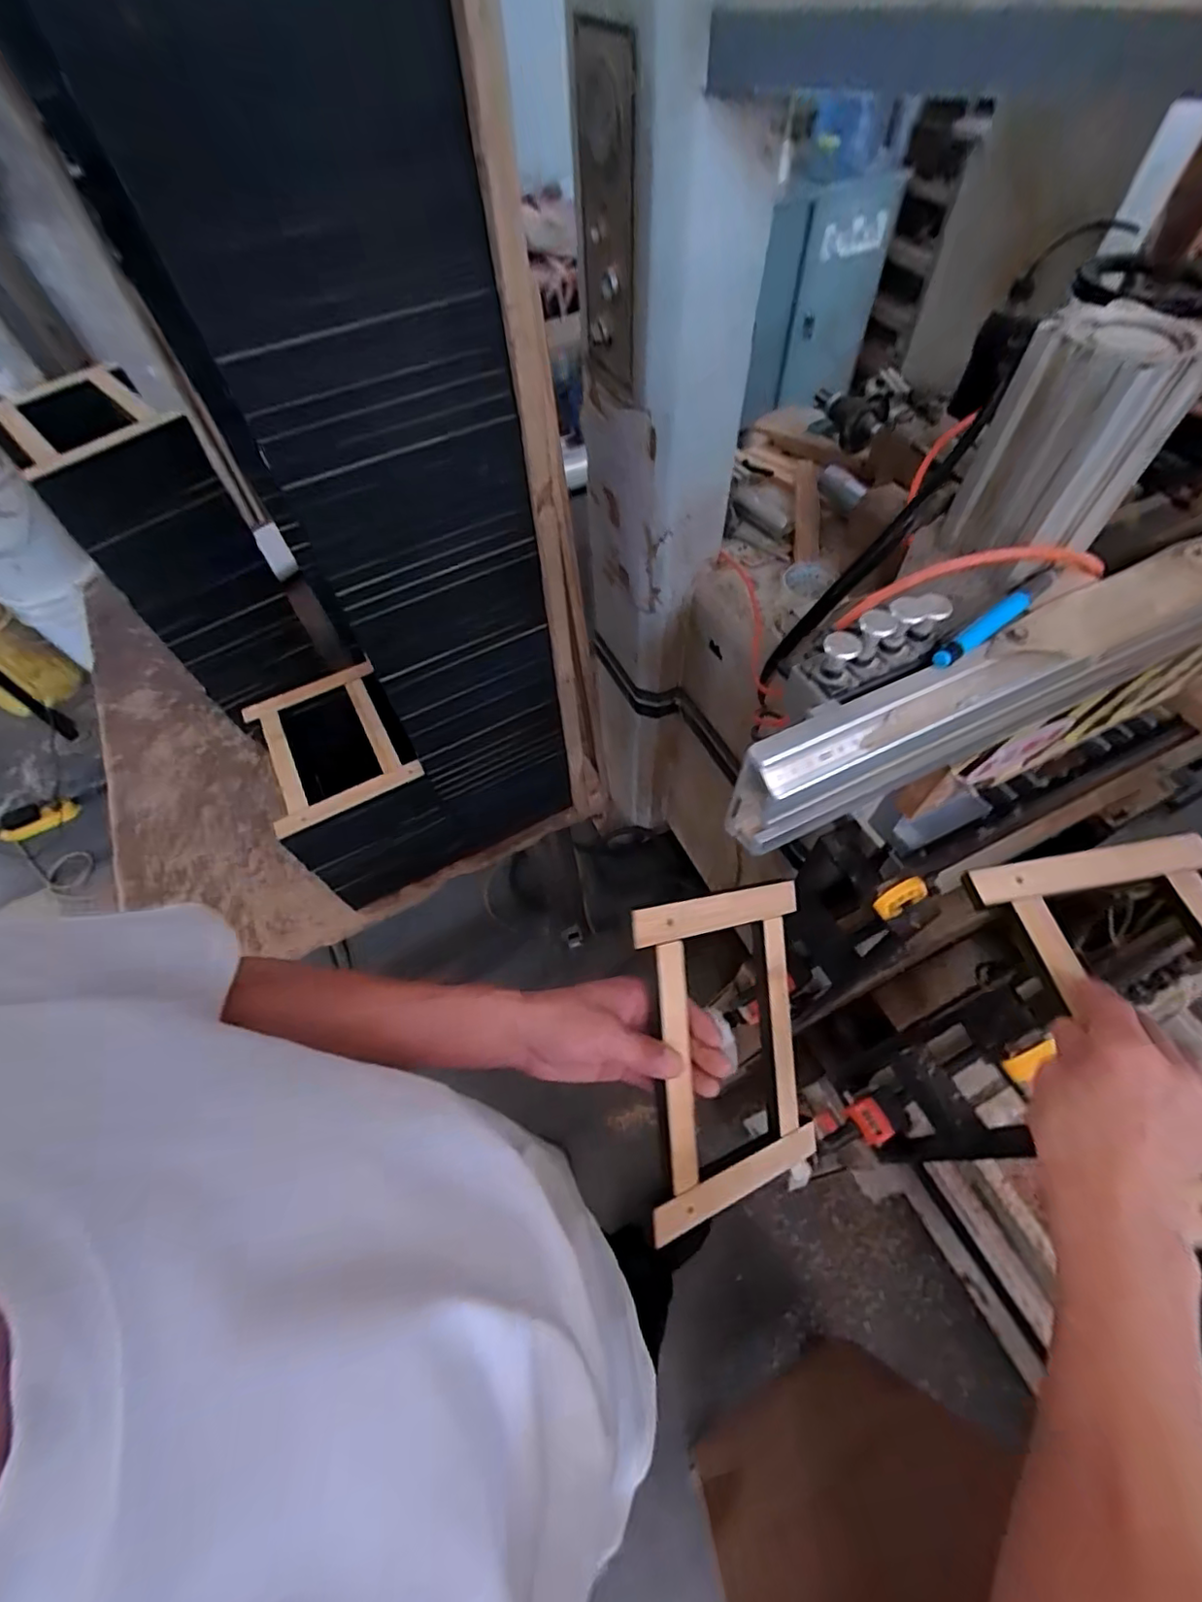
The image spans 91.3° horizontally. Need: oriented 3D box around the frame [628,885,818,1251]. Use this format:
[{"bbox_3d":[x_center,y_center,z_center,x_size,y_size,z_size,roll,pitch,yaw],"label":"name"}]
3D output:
[{"bbox_3d":[0.107,0.192,0.463,0.176,0.022,0.235,-3,86,-34],"label":"frame"}]

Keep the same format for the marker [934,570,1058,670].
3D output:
[{"bbox_3d":[0.237,-0.109,0.347,0.115,0.010,0.011,-34,62,-17],"label":"marker"}]

